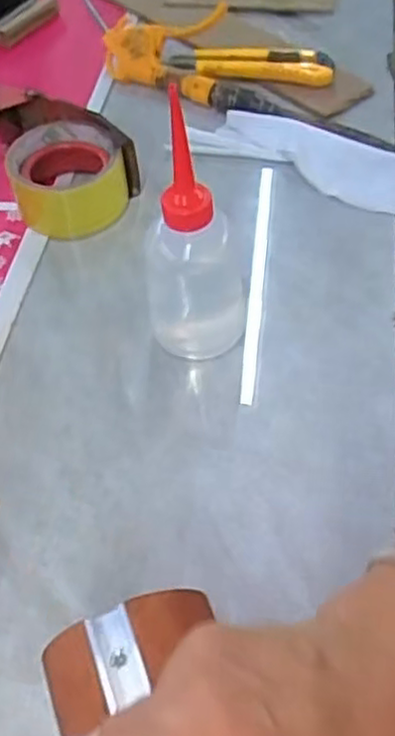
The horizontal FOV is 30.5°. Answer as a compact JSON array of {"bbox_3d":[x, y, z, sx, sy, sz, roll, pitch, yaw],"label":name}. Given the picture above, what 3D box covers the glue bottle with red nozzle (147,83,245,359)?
[{"bbox_3d":[-0.006,-0.082,0.446,0.064,0.163,0.072,-4,52,3],"label":"glue bottle with red nozzle"}]

